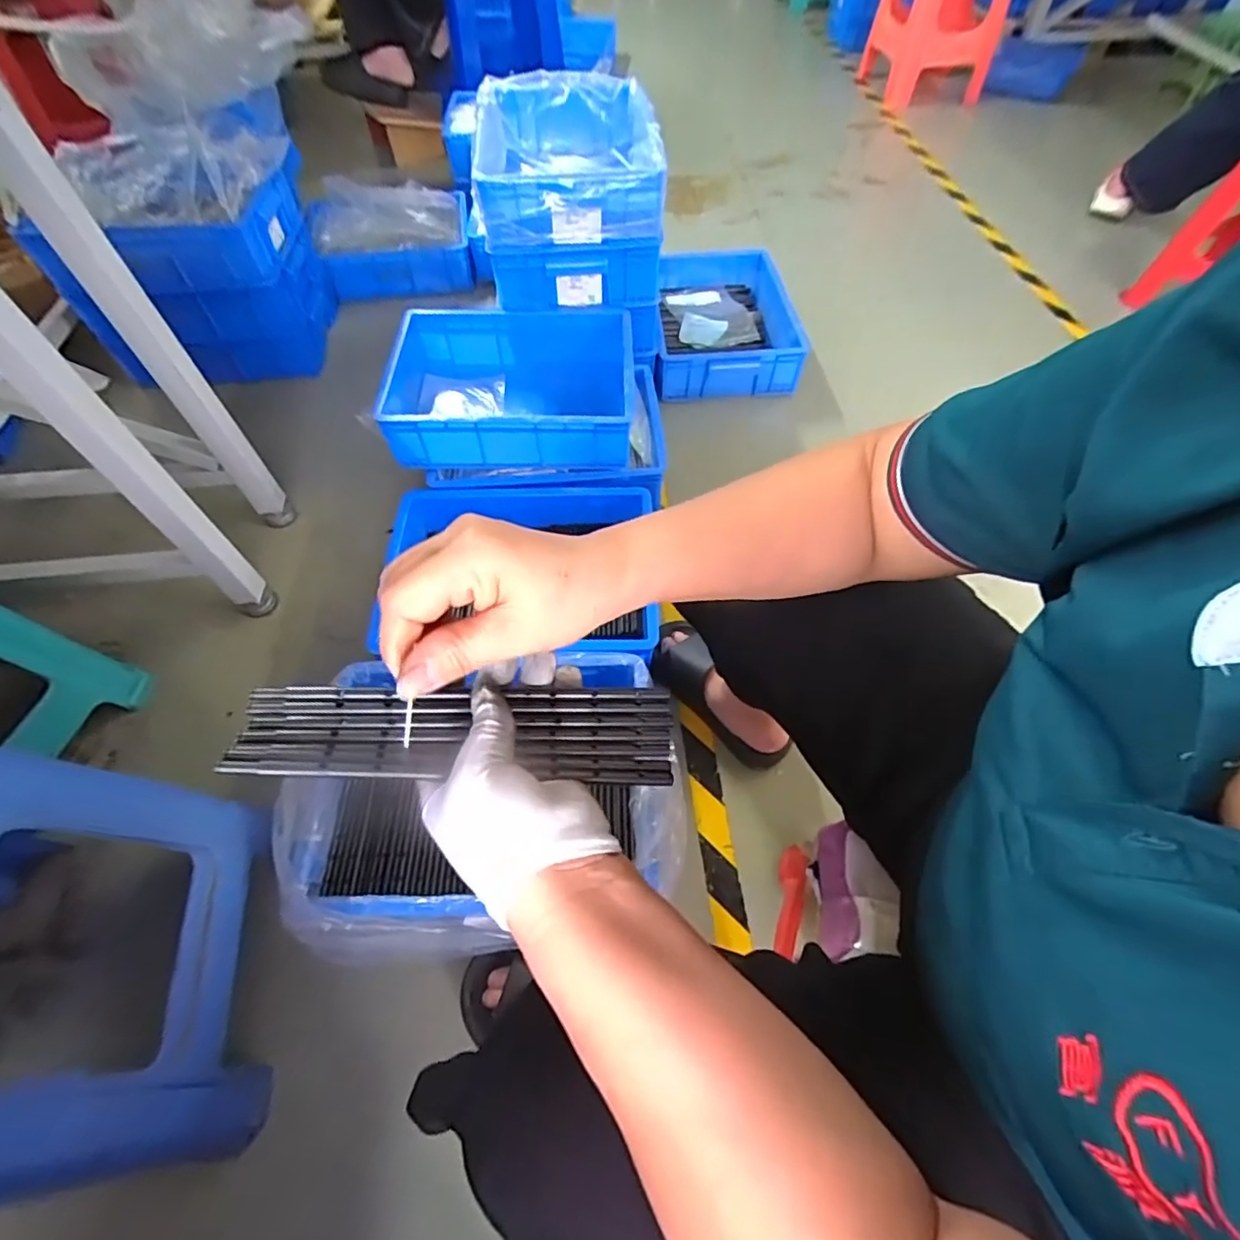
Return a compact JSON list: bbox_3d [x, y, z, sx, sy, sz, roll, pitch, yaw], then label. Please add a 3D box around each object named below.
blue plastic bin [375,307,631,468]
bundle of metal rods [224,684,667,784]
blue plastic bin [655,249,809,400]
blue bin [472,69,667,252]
[{"bbox_3d":[-0.196,-0.402,1.025,0.425,0.128,0.320,0,58,0],"label":"blue plastic bin"},{"bbox_3d":[-0.077,0.060,0.311,0.222,0.017,0.050,4,57,-15],"label":"bundle of metal rods"},{"bbox_3d":[0.226,-0.665,1.277,0.296,0.098,0.421,1,58,1],"label":"blue plastic bin"},{"bbox_3d":[-0.098,-0.842,1.068,0.313,0.116,0.462,-5,58,-3],"label":"blue bin"}]

